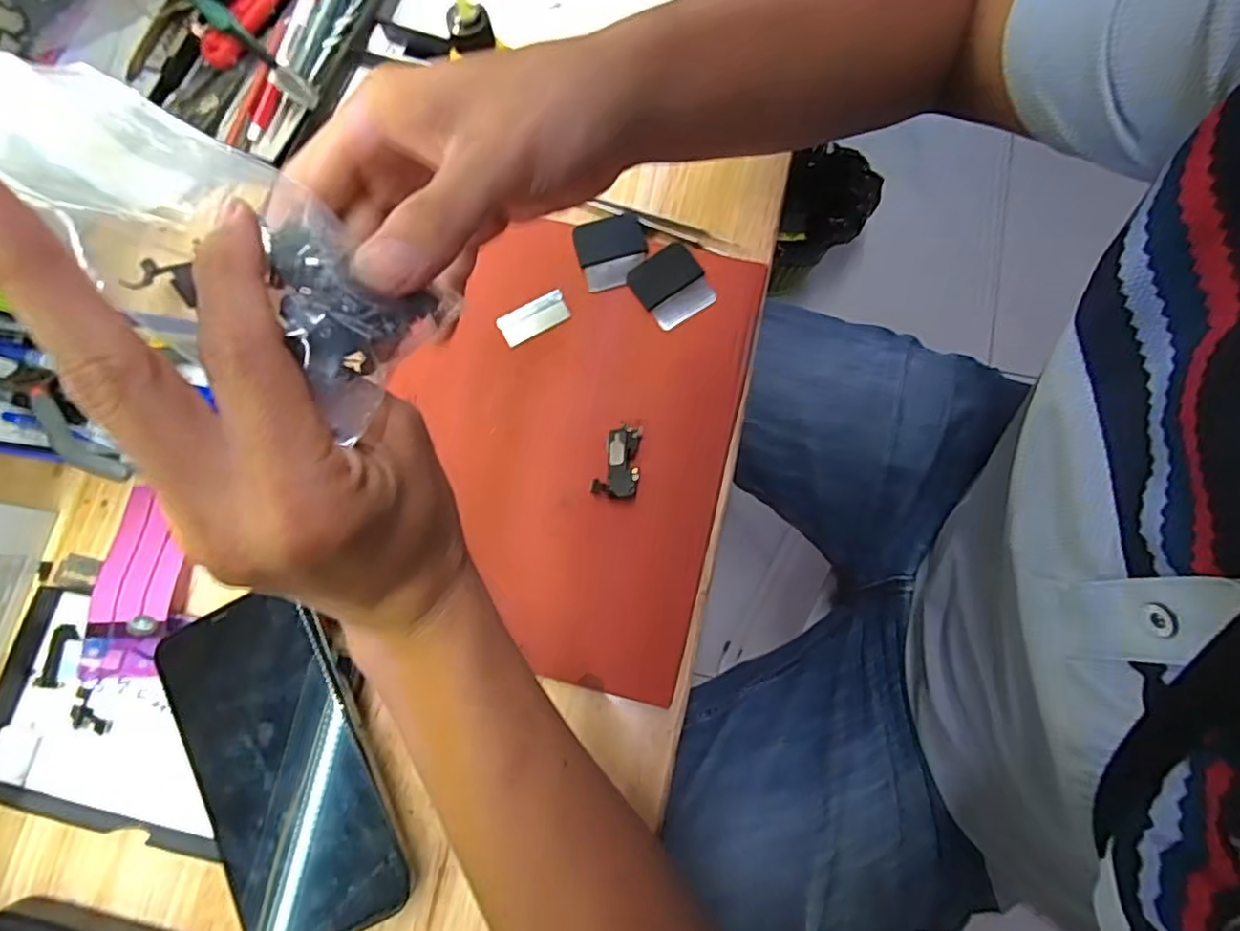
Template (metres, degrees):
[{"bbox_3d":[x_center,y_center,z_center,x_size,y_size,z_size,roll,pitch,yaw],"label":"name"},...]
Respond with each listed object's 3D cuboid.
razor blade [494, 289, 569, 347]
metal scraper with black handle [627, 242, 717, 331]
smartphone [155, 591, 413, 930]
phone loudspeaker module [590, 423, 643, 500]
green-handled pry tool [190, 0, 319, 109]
[{"bbox_3d":[-0.049,-0.084,0.358,0.040,0.004,0.020,-29,78,-5],"label":"razor blade"},{"bbox_3d":[0.030,-0.103,0.360,0.039,0.004,0.044,-35,79,-6],"label":"metal scraper with black handle"},{"bbox_3d":[-0.159,0.139,0.293,0.080,0.010,0.158,-26,78,-4],"label":"smartphone"},{"bbox_3d":[0.000,-0.002,0.337,0.023,0.012,0.040,13,78,4],"label":"phone loudspeaker module"},{"bbox_3d":[-0.248,-0.277,0.388,0.183,0.015,0.015,43,82,10],"label":"green-handled pry tool"}]

